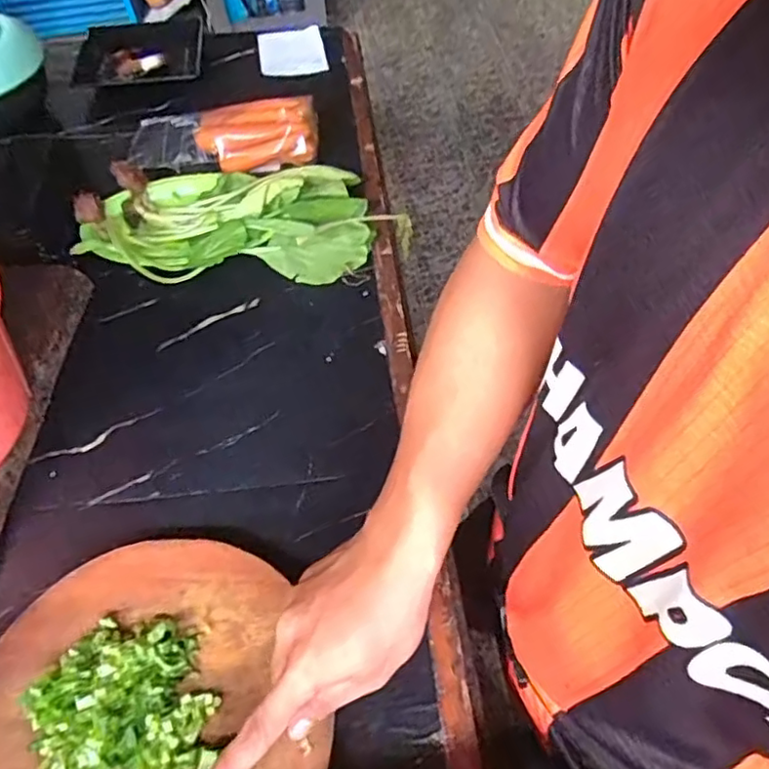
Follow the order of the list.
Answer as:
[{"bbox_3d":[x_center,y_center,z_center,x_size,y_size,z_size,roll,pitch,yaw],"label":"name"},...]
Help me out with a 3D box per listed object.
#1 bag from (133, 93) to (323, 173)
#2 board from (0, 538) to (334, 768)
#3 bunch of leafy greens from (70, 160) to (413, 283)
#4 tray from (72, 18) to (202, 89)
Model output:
[{"bbox_3d":[-0.210,-0.319,0.814,0.239,0.056,0.114,-2,52,-2],"label":"bag"},{"bbox_3d":[-0.173,0.231,0.417,0.234,0.021,0.252,0,53,1],"label":"board"},{"bbox_3d":[-0.163,-0.198,0.726,0.375,0.057,0.165,-2,53,0],"label":"bunch of leafy greens"},{"bbox_3d":[-0.393,-0.547,1.002,0.186,0.021,0.191,-10,53,-5],"label":"tray"}]

